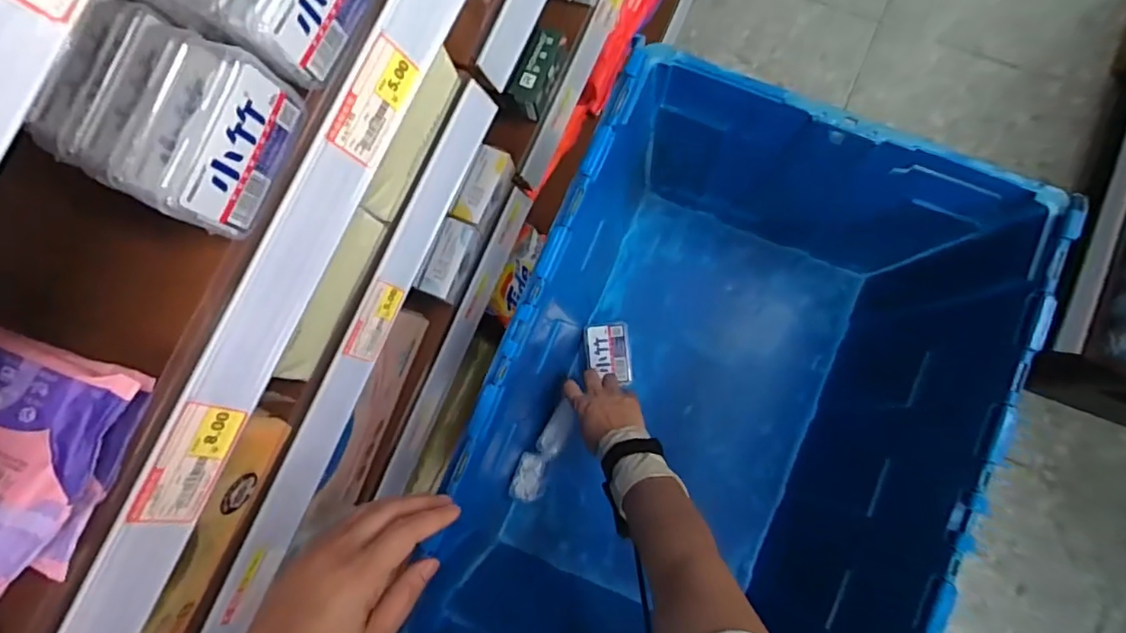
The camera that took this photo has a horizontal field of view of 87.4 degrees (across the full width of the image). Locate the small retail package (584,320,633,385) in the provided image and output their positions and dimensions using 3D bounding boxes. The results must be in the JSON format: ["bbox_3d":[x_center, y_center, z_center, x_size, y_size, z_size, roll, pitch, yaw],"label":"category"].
[{"bbox_3d":[0.062,0.048,0.784,0.057,0.031,0.081,-6,82,3],"label":"small retail package"}]

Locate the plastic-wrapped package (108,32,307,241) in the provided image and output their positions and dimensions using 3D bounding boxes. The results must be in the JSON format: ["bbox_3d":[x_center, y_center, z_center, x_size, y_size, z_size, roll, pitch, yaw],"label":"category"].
[{"bbox_3d":[-0.182,-0.091,0.304,0.052,0.049,0.087,21,84,6],"label":"plastic-wrapped package"}]

